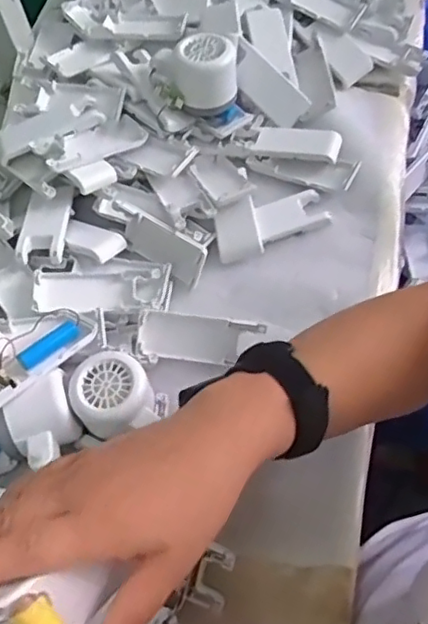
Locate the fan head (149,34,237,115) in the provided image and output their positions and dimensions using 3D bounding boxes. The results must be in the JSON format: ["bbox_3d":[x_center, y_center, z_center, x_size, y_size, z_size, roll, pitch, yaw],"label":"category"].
[{"bbox_3d":[-0.018,-0.229,0.569,0.079,0.048,0.060,-3,60,3],"label":"fan head"}]

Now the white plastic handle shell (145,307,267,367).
[{"bbox_3d":[-0.011,0.023,0.511,0.099,0.014,0.039,8,96,8],"label":"white plastic handle shell"}]

